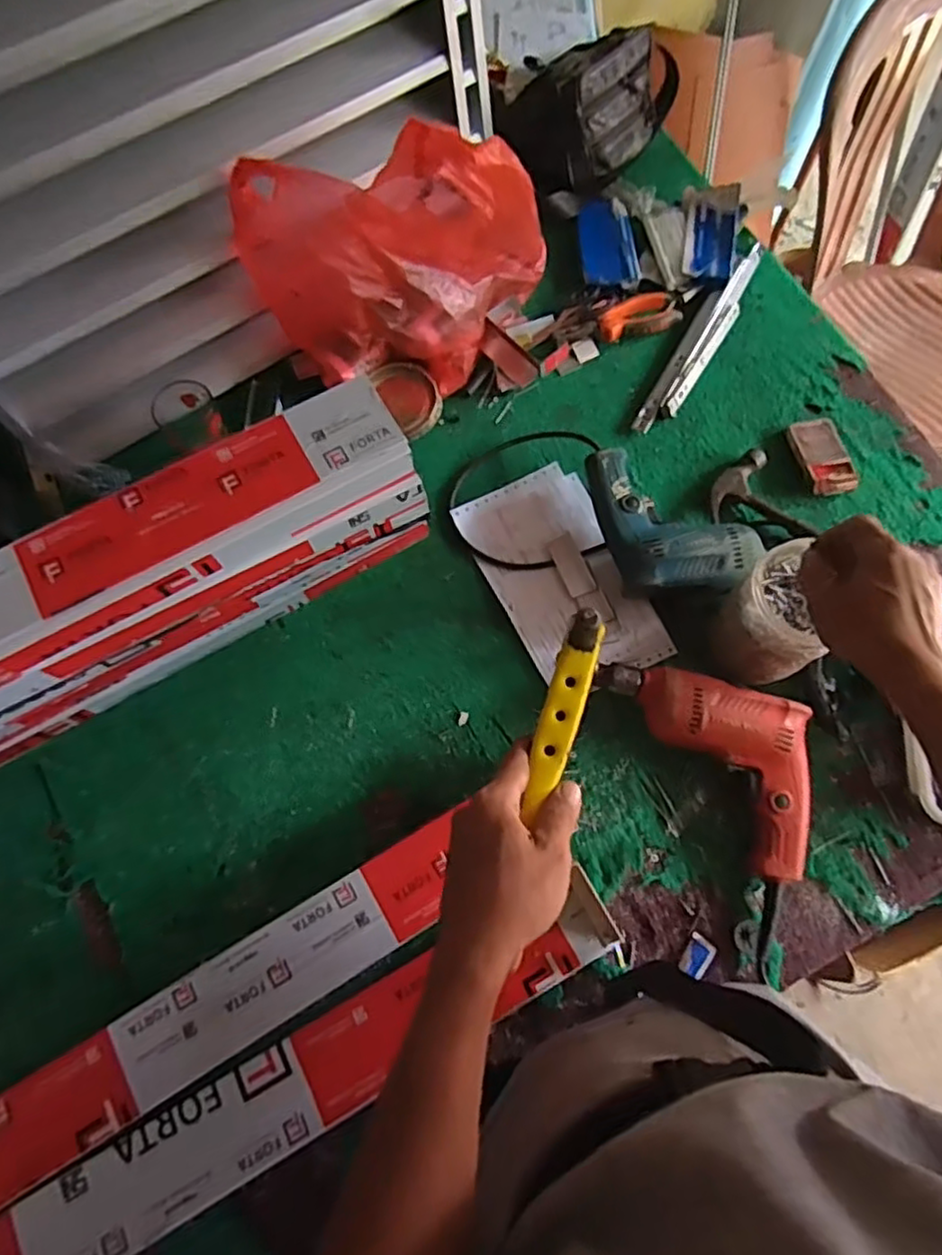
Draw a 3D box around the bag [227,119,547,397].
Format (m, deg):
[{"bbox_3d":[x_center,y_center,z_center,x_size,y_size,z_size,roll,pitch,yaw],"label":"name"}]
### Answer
[{"bbox_3d":[-0.061,-0.391,0.703,0.341,0.276,0.136,-14,72,-5],"label":"bag"}]

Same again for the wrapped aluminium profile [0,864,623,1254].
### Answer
[{"bbox_3d":[-0.134,0.383,0.568,0.579,0.039,0.086,-27,73,-8],"label":"wrapped aluminium profile"}]

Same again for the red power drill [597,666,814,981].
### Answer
[{"bbox_3d":[0.248,0.123,0.645,0.158,0.058,0.270,-29,74,-8],"label":"red power drill"}]

